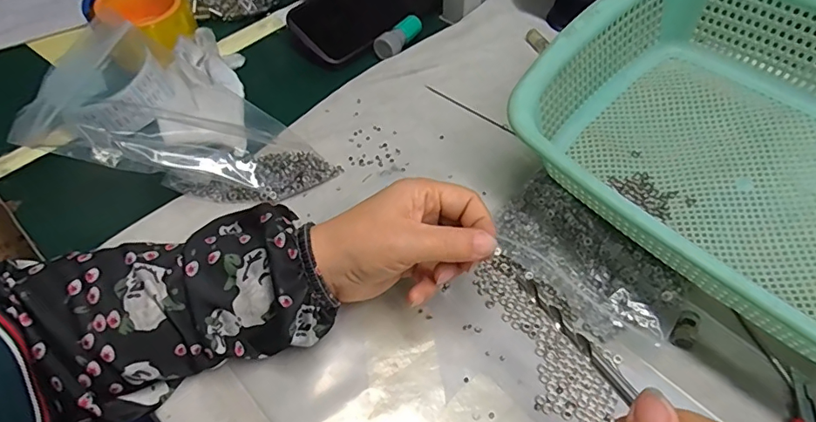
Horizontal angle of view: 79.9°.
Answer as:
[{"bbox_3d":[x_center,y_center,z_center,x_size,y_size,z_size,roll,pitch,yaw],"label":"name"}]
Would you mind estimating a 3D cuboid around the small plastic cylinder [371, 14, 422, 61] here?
[{"bbox_3d":[-0.007,-0.179,0.505,0.025,0.019,0.069,31,59,23],"label":"small plastic cylinder"}]

